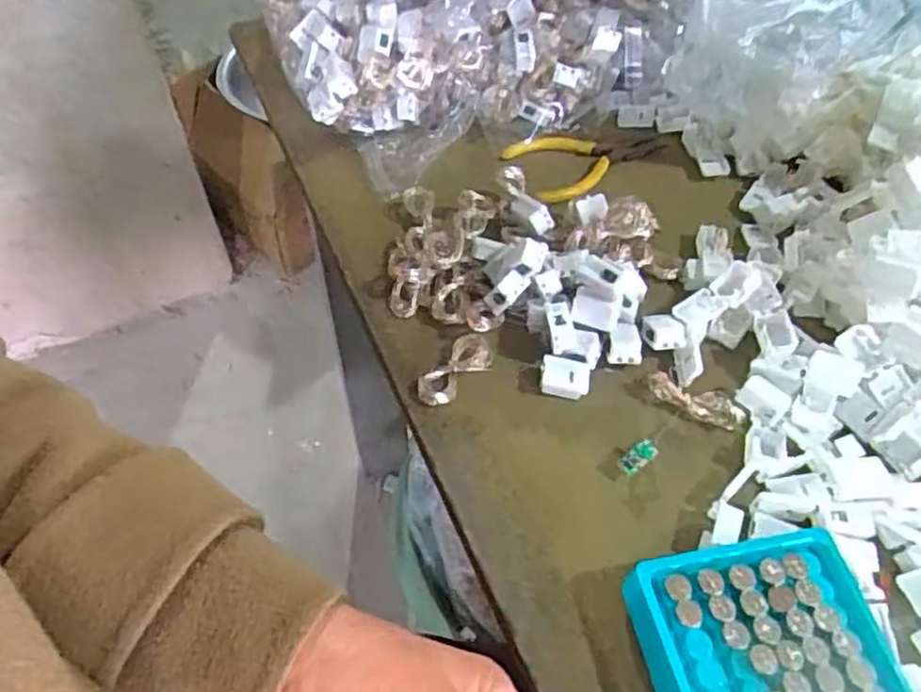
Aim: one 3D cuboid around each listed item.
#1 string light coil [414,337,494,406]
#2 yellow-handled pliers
[{"bbox_3d":[-0.003,0.014,0.403,0.020,0.013,0.050,37,61,24],"label":"string light coil"},{"bbox_3d":[0.094,-0.138,0.521,0.112,0.019,0.061,-20,55,-14],"label":"yellow-handled pliers"}]

